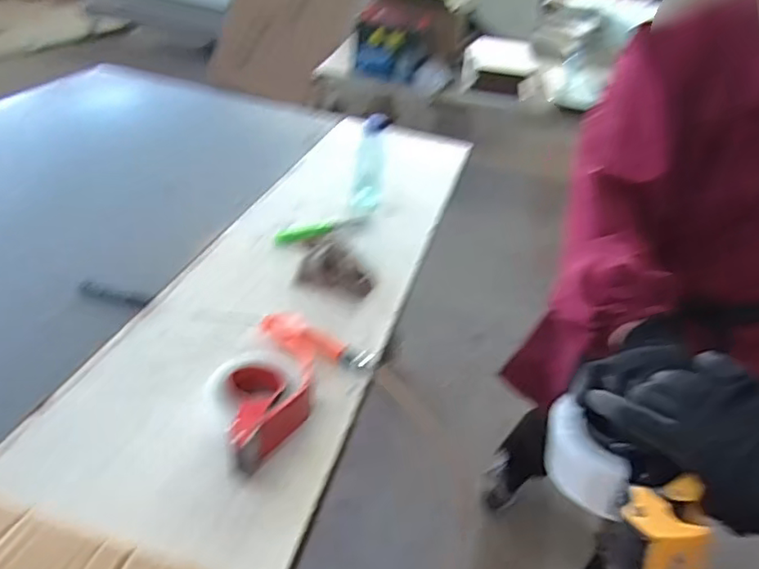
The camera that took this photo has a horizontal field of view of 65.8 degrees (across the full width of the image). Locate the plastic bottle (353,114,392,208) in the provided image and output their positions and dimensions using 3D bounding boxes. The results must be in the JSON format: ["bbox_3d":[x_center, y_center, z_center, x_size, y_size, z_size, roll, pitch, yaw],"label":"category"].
[{"bbox_3d":[-0.020,-0.277,1.328,0.068,0.216,0.084,5,35,-6],"label":"plastic bottle"}]

